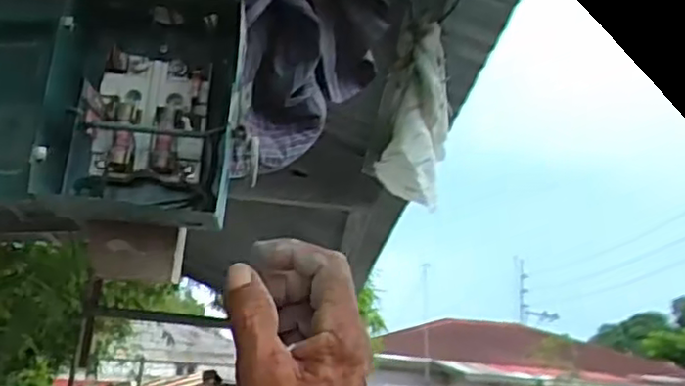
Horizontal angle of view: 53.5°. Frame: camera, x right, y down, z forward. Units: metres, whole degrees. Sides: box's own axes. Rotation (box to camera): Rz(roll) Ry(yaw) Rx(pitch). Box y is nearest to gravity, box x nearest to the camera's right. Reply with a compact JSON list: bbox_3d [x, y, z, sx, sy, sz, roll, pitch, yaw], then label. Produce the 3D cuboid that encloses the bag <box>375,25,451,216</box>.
[{"bbox_3d":[0.119,-0.120,1.102,0.105,0.281,0.108,2,-19,5],"label":"bag"}]

